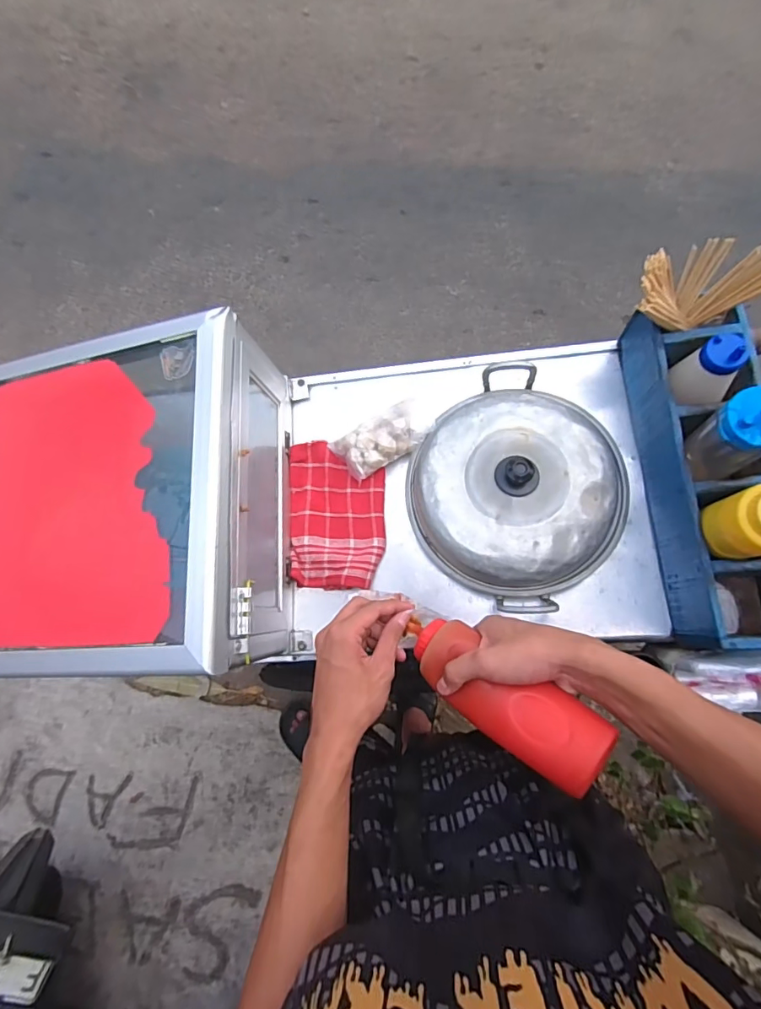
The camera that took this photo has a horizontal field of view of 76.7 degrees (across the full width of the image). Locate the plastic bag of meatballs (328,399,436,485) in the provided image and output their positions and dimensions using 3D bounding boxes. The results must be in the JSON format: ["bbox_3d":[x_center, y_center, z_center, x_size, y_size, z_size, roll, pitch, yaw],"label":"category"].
[{"bbox_3d":[0.005,-0.094,0.675,0.135,0.044,0.076,-30,77,-8],"label":"plastic bag of meatballs"}]

